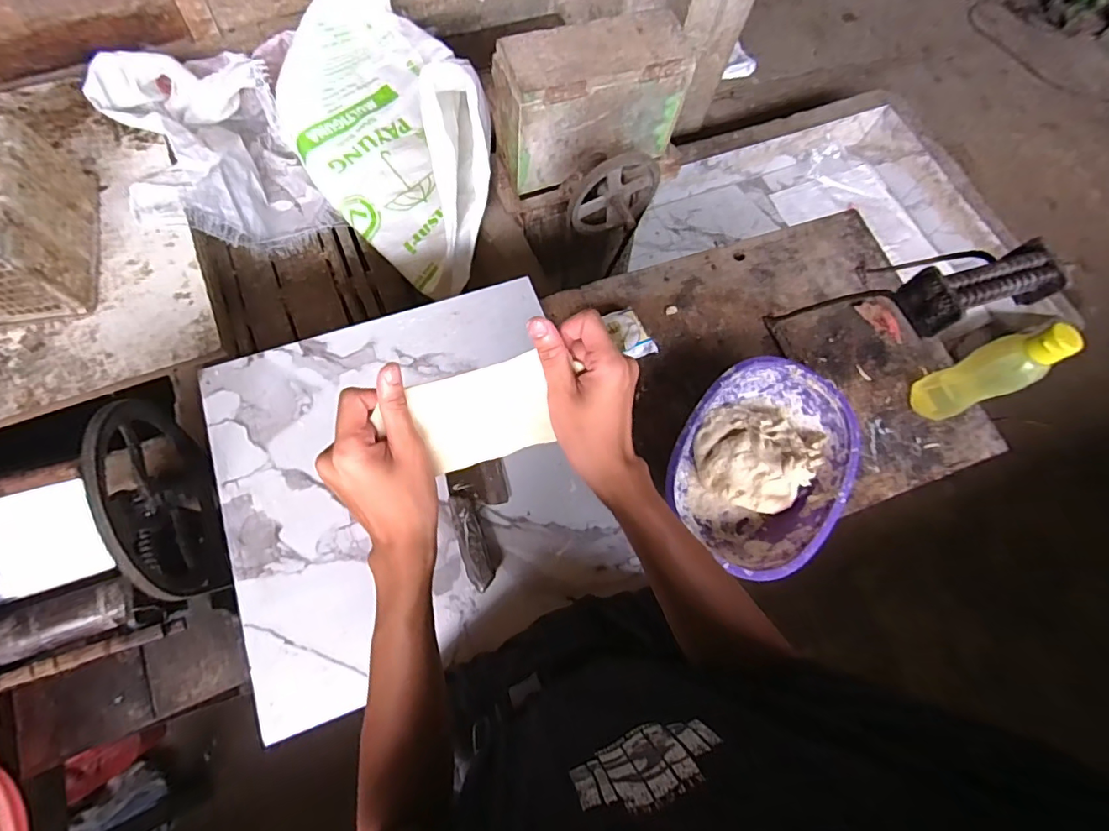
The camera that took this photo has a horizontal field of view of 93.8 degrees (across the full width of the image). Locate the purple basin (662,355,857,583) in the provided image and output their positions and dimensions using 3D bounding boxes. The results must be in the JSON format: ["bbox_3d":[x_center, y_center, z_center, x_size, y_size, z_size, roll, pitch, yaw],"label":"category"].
[{"bbox_3d":[0.276,0.070,0.720,0.219,0.101,0.299,36,70,8],"label":"purple basin"}]

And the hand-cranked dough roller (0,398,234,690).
[{"bbox_3d":[-0.591,0.150,0.640,0.233,0.228,0.296,-16,72,-12],"label":"hand-cranked dough roller"}]

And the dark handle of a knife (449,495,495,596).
[{"bbox_3d":[-0.106,0.160,0.665,0.032,0.021,0.122,-16,72,-12],"label":"dark handle of a knife"}]

